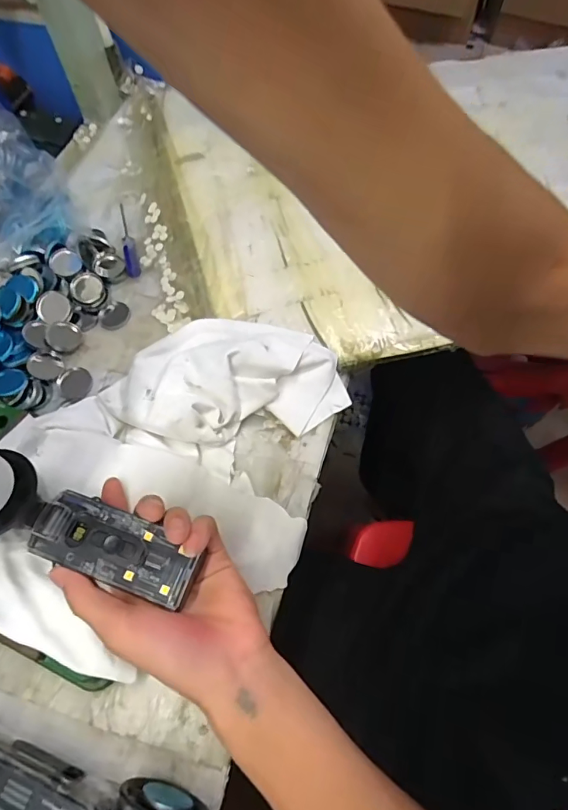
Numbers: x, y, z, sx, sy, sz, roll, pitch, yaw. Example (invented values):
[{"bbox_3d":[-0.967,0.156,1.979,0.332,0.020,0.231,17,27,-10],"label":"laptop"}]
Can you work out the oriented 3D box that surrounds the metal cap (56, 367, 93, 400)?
[{"bbox_3d":[-0.195,-0.021,0.425,0.029,0.005,0.031,0,63,0],"label":"metal cap"}]

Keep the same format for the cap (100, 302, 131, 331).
[{"bbox_3d":[-0.169,-0.089,0.460,0.026,0.004,0.031,38,69,18],"label":"cap"}]

